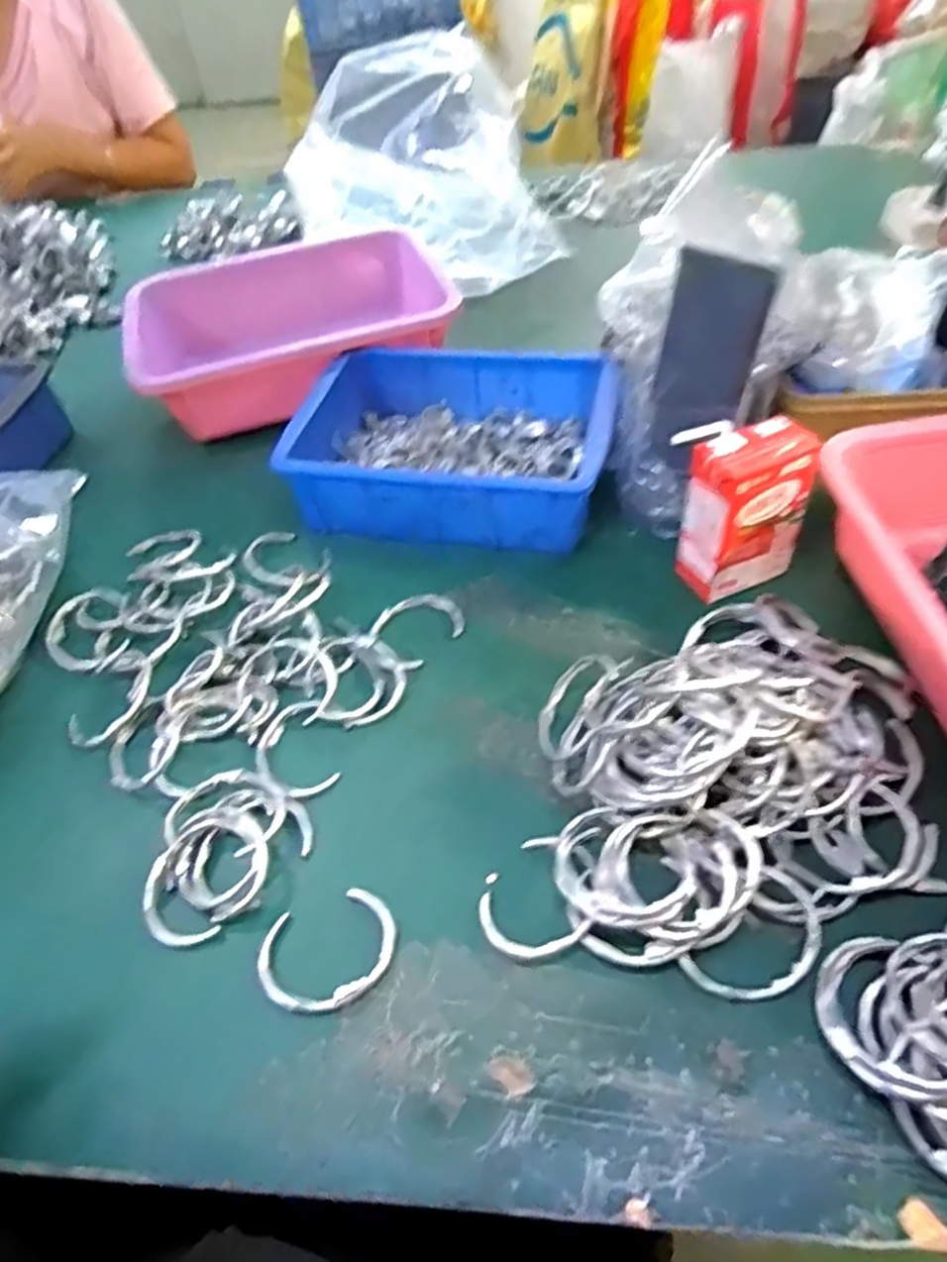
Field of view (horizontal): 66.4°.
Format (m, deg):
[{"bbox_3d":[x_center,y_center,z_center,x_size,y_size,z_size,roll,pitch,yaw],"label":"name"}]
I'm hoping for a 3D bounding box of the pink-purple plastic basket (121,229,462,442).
[{"bbox_3d":[-0.177,-0.293,0.726,0.301,0.086,0.217,-18,51,-10],"label":"pink-purple plastic basket"}]

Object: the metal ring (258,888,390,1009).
[{"bbox_3d":[-0.074,0.164,0.370,0.068,0.006,0.054,-17,51,-9],"label":"metal ring"}]

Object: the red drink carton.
[{"bbox_3d":[0.175,-0.079,0.477,0.078,0.110,0.045,-20,51,-12],"label":"red drink carton"}]

